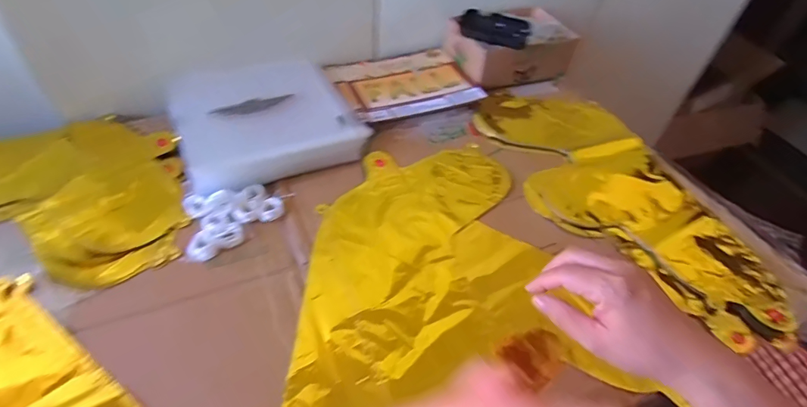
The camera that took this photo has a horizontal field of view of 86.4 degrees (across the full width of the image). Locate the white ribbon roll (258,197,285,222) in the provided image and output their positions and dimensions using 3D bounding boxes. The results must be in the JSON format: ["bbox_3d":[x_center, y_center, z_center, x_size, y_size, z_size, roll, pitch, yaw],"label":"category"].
[{"bbox_3d":[-0.151,0.006,0.492,0.028,0.008,0.034,-7,50,-12],"label":"white ribbon roll"}]

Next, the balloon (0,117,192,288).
[{"bbox_3d":[-0.462,-0.007,0.483,0.422,0.034,0.239,-2,49,-7],"label":"balloon"}]

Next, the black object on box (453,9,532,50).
[{"bbox_3d":[0.136,-0.272,0.664,0.112,0.024,0.058,16,49,10],"label":"black object on box"}]

